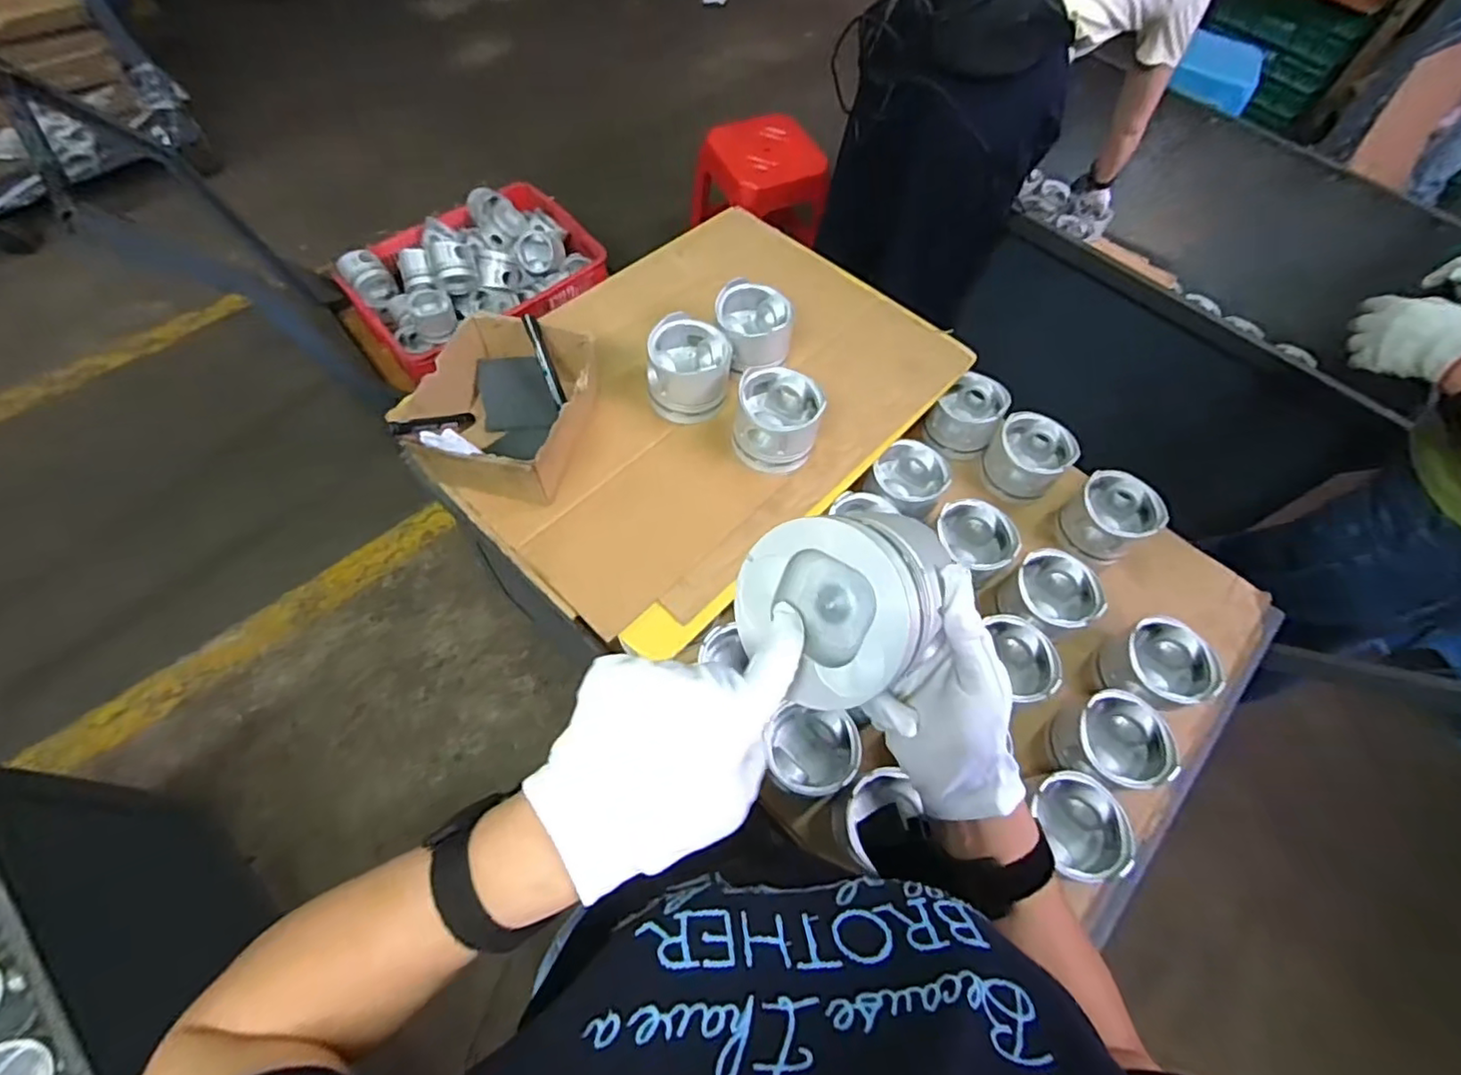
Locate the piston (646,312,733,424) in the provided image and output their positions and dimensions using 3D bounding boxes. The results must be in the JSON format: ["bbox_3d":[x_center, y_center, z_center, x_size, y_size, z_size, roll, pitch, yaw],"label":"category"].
[{"bbox_3d":[-0.053,-0.221,0.814,0.102,0.084,0.111,1,63,-2],"label":"piston"}]

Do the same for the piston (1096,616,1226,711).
[{"bbox_3d":[0.509,0.153,0.752,0.102,0.066,0.106,-8,64,-7],"label":"piston"}]

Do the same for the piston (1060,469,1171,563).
[{"bbox_3d":[0.514,-0.029,0.854,0.093,0.087,0.096,1,63,-2],"label":"piston"}]

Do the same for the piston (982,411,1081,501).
[{"bbox_3d":[0.426,-0.114,0.903,0.110,0.077,0.097,38,67,15],"label":"piston"}]

